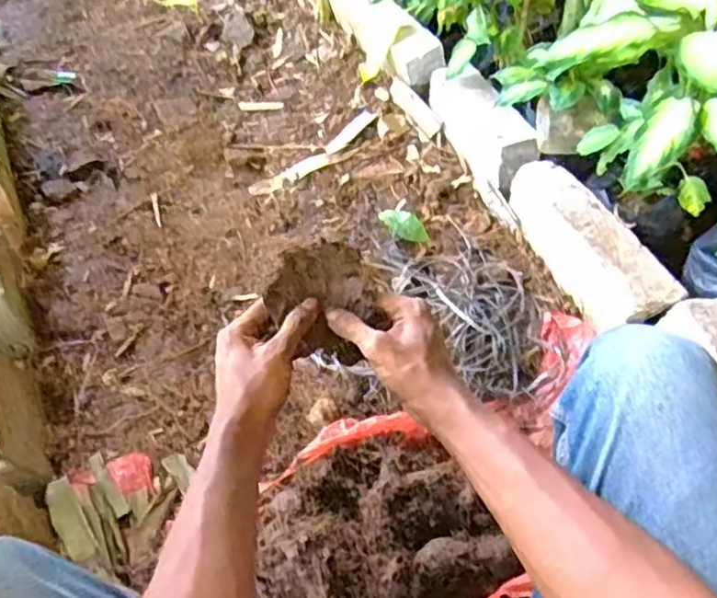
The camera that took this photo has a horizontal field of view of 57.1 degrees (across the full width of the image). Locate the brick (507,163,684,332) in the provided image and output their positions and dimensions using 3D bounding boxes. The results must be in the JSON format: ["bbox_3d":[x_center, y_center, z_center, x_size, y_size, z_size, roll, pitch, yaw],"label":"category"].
[{"bbox_3d":[0.336,-0.079,0.980,0.074,0.113,0.313,-20,56,-11],"label":"brick"}]

